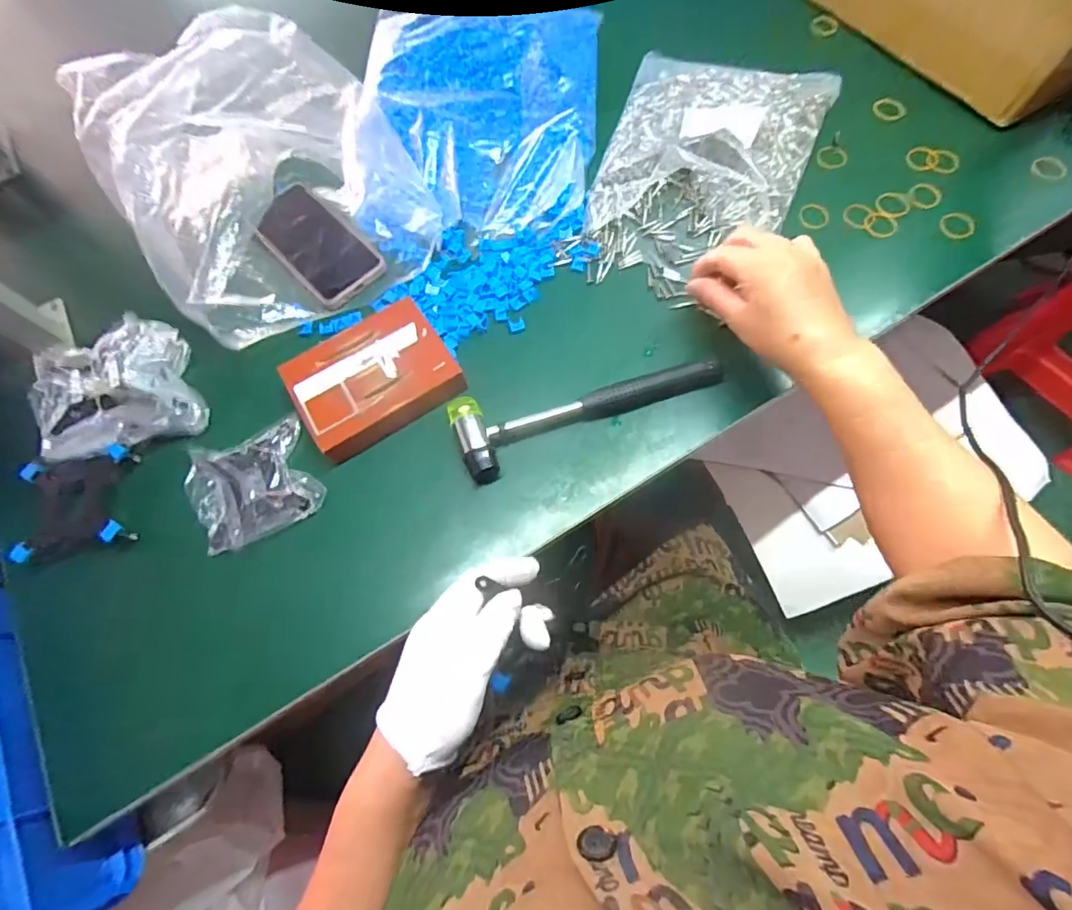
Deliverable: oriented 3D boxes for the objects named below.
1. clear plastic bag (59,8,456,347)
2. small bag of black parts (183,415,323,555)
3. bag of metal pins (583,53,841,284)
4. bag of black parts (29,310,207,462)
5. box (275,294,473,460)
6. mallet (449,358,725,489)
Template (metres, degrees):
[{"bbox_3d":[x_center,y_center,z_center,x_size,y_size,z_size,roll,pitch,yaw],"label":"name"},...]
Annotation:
[{"bbox_3d":[-0.298,-0.320,0.516,0.270,0.109,0.385,-32,71,-9],"label":"clear plastic bag"},{"bbox_3d":[-0.250,0.024,0.445,0.107,0.016,0.102,-24,70,-7],"label":"small bag of black parts"},{"bbox_3d":[0.171,-0.318,0.531,0.215,0.045,0.340,23,72,11],"label":"bag of metal pins"},{"bbox_3d":[-0.376,-0.062,0.453,0.118,0.042,0.111,-20,70,-5],"label":"bag of black parts"},{"bbox_3d":[-0.147,-0.070,0.463,0.136,0.029,0.119,-32,71,-9],"label":"box"},{"bbox_3d":[0.046,-0.051,0.452,0.240,0.021,0.076,-21,70,-5],"label":"mallet"}]

